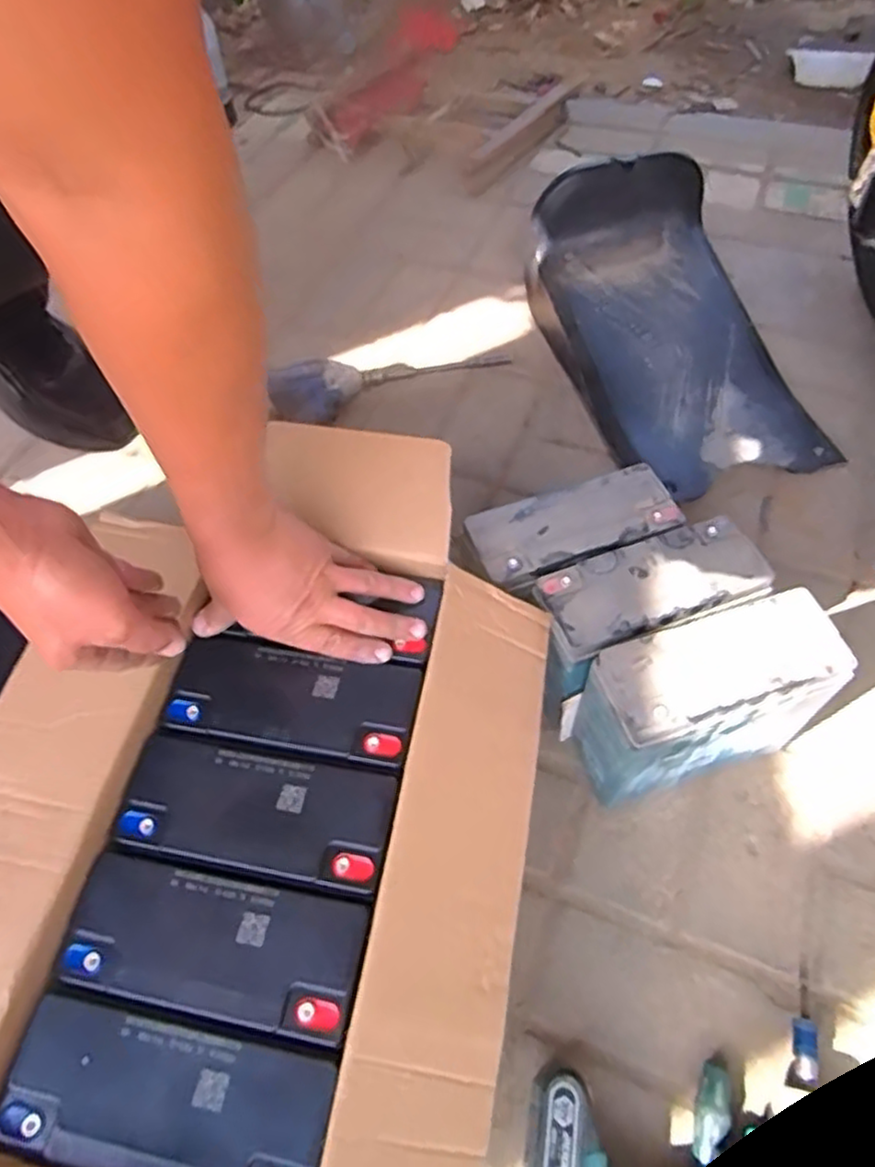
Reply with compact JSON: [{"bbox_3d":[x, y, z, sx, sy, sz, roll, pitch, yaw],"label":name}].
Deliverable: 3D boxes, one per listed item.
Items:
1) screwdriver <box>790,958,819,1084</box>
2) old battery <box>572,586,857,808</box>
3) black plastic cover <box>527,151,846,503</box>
[{"bbox_3d":[0.265,0.315,0.517,0.015,0.018,0.083,16,44,12],"label":"screwdriver"},{"bbox_3d":[0.212,0.101,0.587,0.175,0.171,0.081,-17,57,-6],"label":"old battery"},{"bbox_3d":[0.287,-0.316,0.887,0.248,0.151,0.456,-16,57,-6],"label":"black plastic cover"}]

